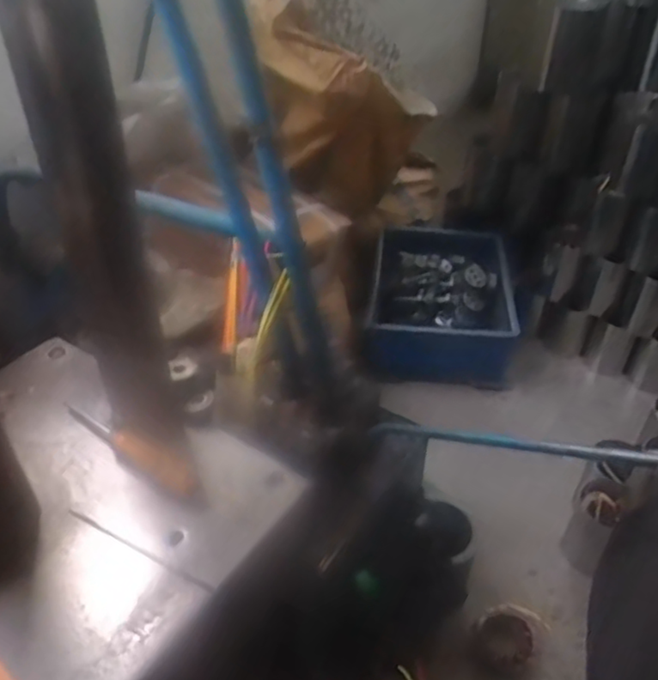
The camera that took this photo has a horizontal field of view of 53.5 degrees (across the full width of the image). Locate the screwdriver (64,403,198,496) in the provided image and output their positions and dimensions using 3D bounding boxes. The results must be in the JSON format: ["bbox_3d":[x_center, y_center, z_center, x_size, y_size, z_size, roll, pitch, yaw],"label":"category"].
[{"bbox_3d":[-0.203,0.099,0.642,0.178,0.032,0.024,23,45,25],"label":"screwdriver"}]

